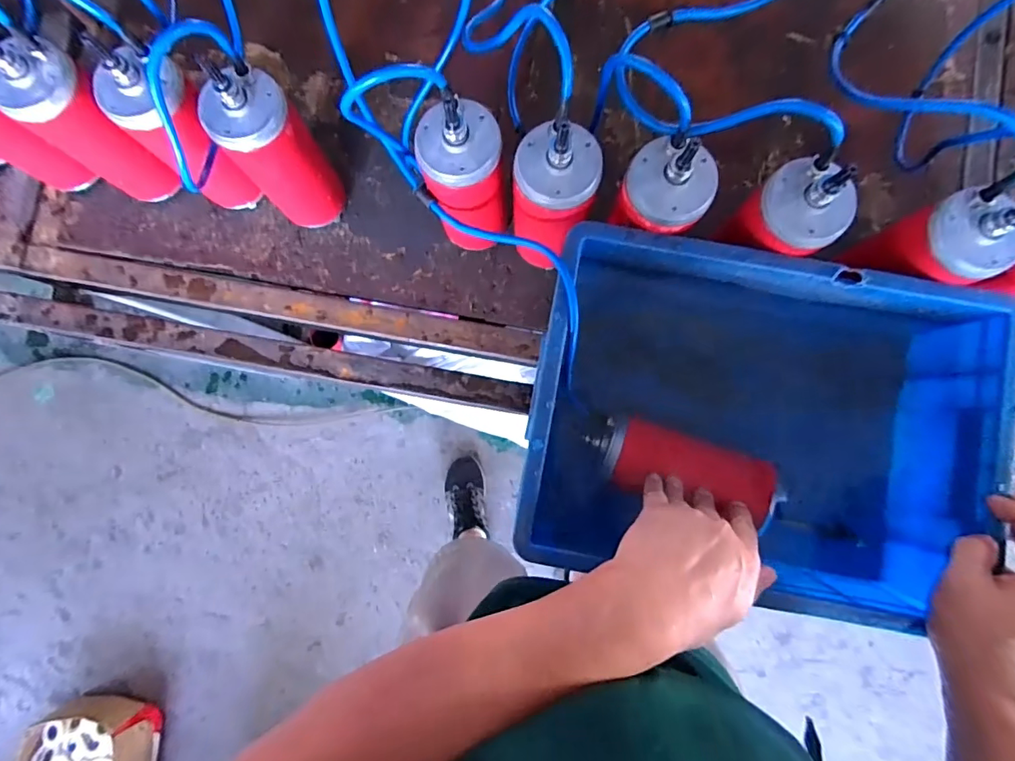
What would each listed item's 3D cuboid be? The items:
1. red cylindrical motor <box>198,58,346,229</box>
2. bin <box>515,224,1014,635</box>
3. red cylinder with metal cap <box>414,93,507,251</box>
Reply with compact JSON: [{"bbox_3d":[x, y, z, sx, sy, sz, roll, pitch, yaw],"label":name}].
[{"bbox_3d":[-0.224,-0.223,0.498,0.078,0.198,0.077,0,85,1],"label":"red cylindrical motor"},{"bbox_3d":[0.224,0.039,0.468,0.390,0.117,0.290,10,86,1],"label":"bin"},{"bbox_3d":[-0.039,-0.185,0.490,0.073,0.195,0.089,-4,85,1],"label":"red cylinder with metal cap"}]

